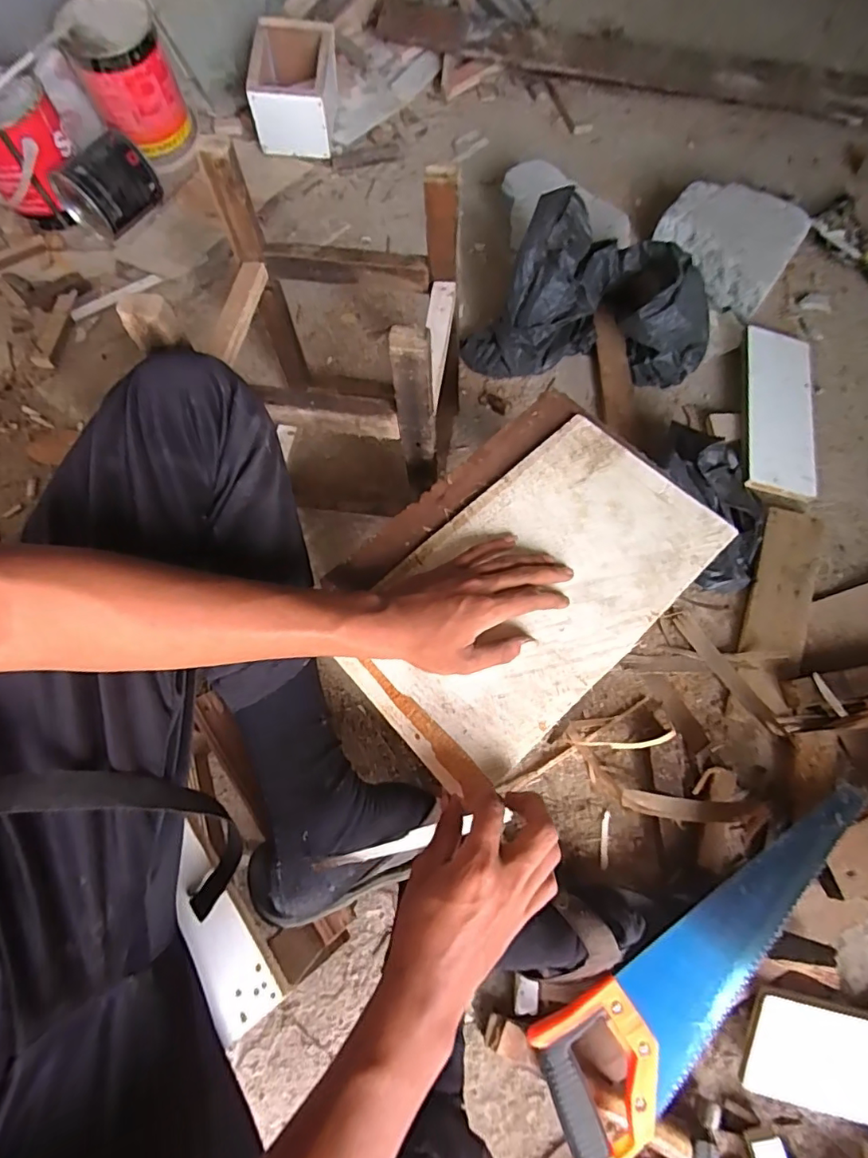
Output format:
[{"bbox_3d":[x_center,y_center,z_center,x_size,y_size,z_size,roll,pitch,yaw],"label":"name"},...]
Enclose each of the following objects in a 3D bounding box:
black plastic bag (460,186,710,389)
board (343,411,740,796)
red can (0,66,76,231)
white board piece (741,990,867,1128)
[{"bbox_3d":[0.230,-0.398,0.759,0.320,0.153,0.158,5,71,2],"label":"black plastic bag"},{"bbox_3d":[0.088,0.007,0.471,0.338,0.014,0.187,-41,75,-13],"label":"board"},{"bbox_3d":[-0.665,-0.692,0.866,0.149,0.151,0.163,-38,75,-12],"label":"red can"},{"bbox_3d":[0.376,0.465,0.514,0.130,0.013,0.109,13,95,13],"label":"white board piece"}]

